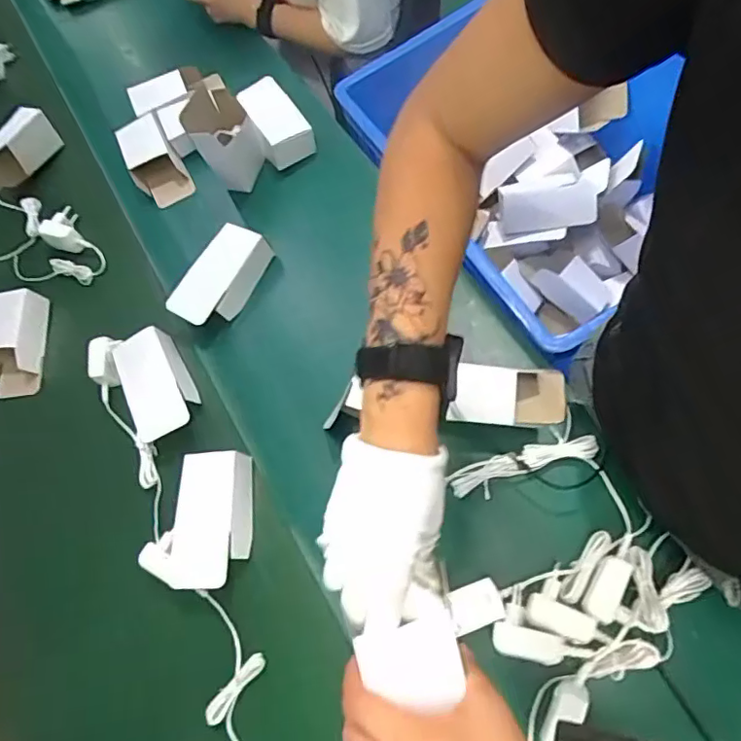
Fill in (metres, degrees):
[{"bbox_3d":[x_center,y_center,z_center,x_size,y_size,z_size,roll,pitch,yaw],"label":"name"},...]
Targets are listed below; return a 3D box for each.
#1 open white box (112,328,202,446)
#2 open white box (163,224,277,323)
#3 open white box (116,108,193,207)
[{"bbox_3d":[-0.268,0.017,0.699,0.083,0.050,0.145,-25,68,-8],"label":"open white box"},{"bbox_3d":[-0.193,-0.121,0.726,0.068,0.044,0.140,29,71,14],"label":"open white box"},{"bbox_3d":[-0.330,-0.319,0.848,0.079,0.055,0.148,-25,68,-8],"label":"open white box"}]

